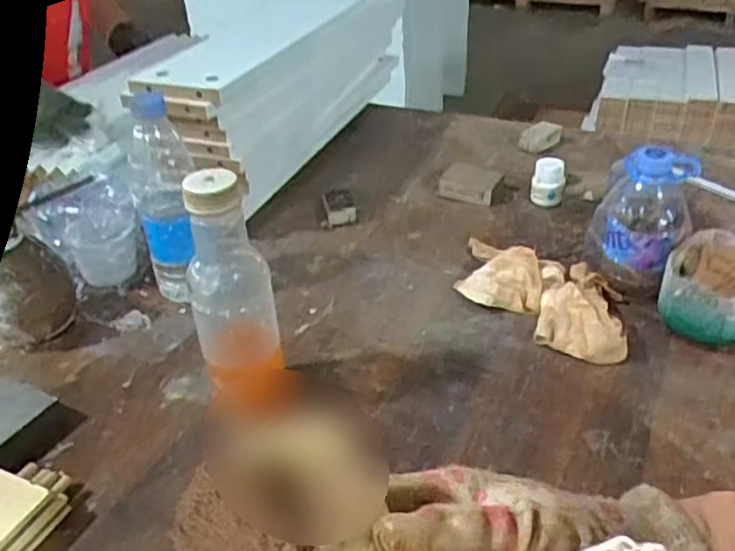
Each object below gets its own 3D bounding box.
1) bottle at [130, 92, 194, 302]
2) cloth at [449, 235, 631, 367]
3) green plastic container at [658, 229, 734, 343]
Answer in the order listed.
[{"bbox_3d":[-0.191,-0.065,0.679,0.058,0.208,0.051,-11,35,-12],"label":"bottle"},{"bbox_3d":[0.165,0.011,0.692,0.212,0.045,0.108,26,44,35],"label":"cloth"},{"bbox_3d":[0.319,0.012,0.644,0.085,0.074,0.106,16,38,25],"label":"green plastic container"}]

